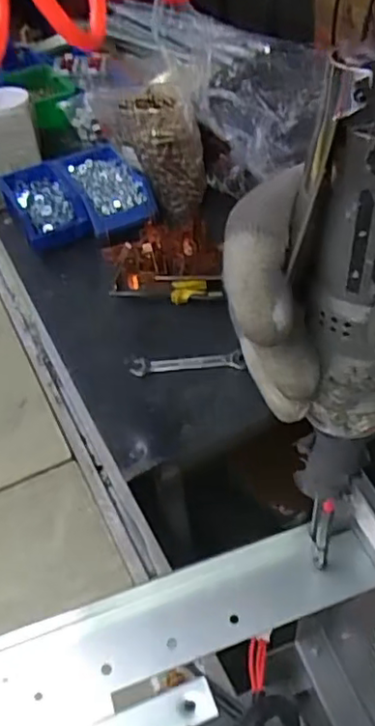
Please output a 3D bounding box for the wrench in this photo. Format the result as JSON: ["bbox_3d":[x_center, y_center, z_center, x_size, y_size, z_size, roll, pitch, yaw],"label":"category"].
[{"bbox_3d":[-0.001,0.001,0.826,0.145,0.013,0.023,-4,46,1],"label":"wrench"}]

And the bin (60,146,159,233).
[{"bbox_3d":[-0.142,-0.306,1.066,0.116,0.060,0.215,-20,48,-15],"label":"bin"}]

